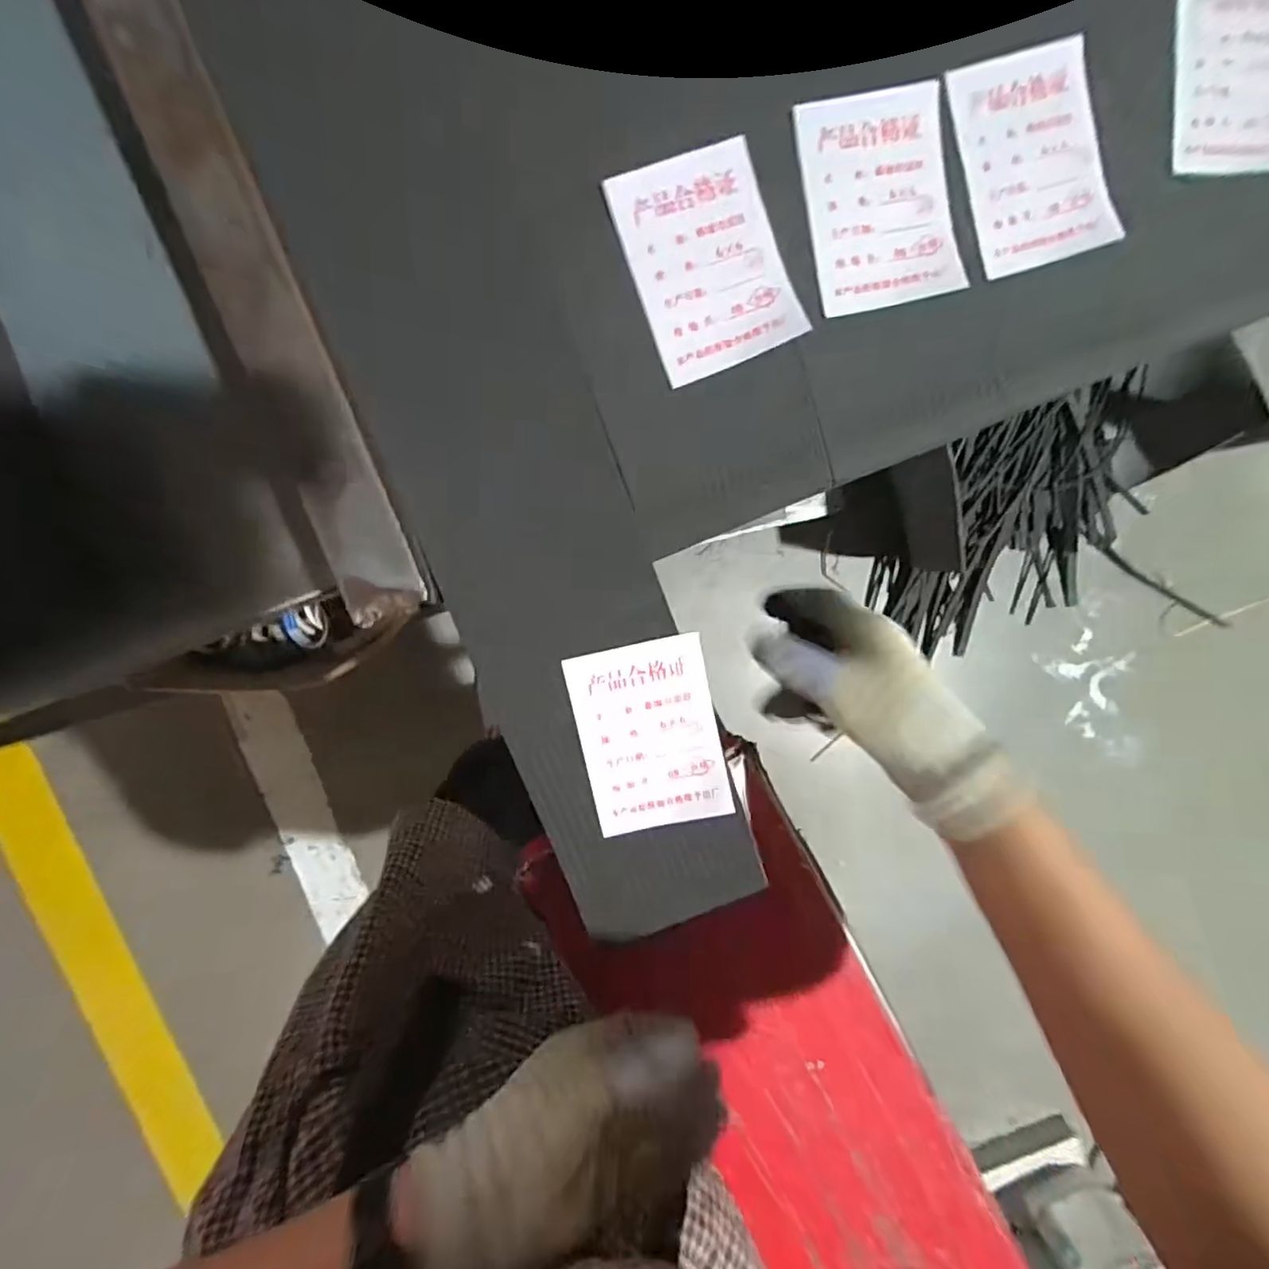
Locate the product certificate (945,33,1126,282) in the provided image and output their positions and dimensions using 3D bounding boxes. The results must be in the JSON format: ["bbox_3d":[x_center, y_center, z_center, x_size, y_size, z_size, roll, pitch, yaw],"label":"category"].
[{"bbox_3d":[0.212,-0.252,0.308,0.076,0.004,0.103,-18,96,-3],"label":"product certificate"}]

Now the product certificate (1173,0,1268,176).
[{"bbox_3d":[0.330,-0.302,0.314,0.081,0.007,0.101,1,98,-3],"label":"product certificate"}]

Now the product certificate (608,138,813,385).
[{"bbox_3d":[0.038,-0.191,0.298,0.076,0.006,0.103,-21,96,-3],"label":"product certificate"}]

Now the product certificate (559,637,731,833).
[{"bbox_3d":[0.009,0.057,0.324,0.075,0.006,0.104,-12,97,-2],"label":"product certificate"}]

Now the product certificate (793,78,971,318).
[{"bbox_3d":[0.129,-0.226,0.303,0.077,0.006,0.106,-12,96,-4],"label":"product certificate"}]

